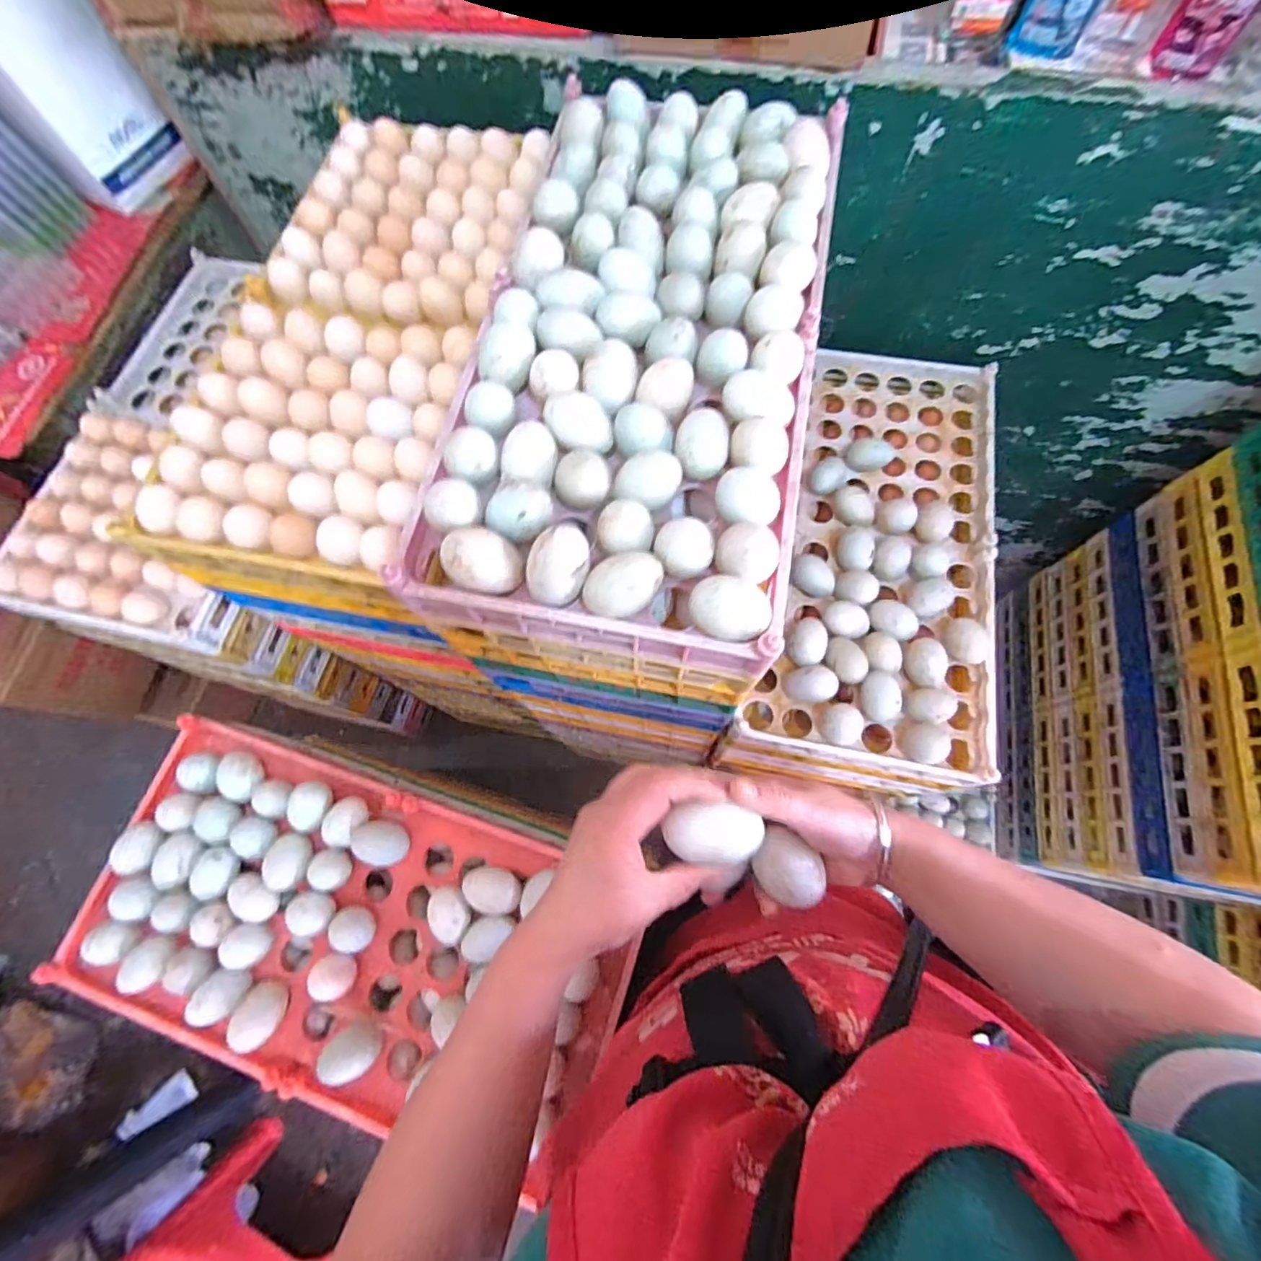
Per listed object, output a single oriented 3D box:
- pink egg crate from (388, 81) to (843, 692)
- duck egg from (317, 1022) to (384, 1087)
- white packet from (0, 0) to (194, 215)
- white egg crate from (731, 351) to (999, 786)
[{"bbox_3d":[0.018,-0.259,0.492,0.287,0.069,0.561,9,72,5],"label":"pink egg crate"},{"bbox_3d":[-0.275,0.419,0.549,0.041,0.040,0.047,41,77,14],"label":"duck egg"},{"bbox_3d":[-0.744,-0.721,0.723,0.075,0.237,0.158,21,73,9],"label":"white packet"},{"bbox_3d":[0.330,-0.123,0.736,0.278,0.078,0.602,12,72,6],"label":"white egg crate"}]

